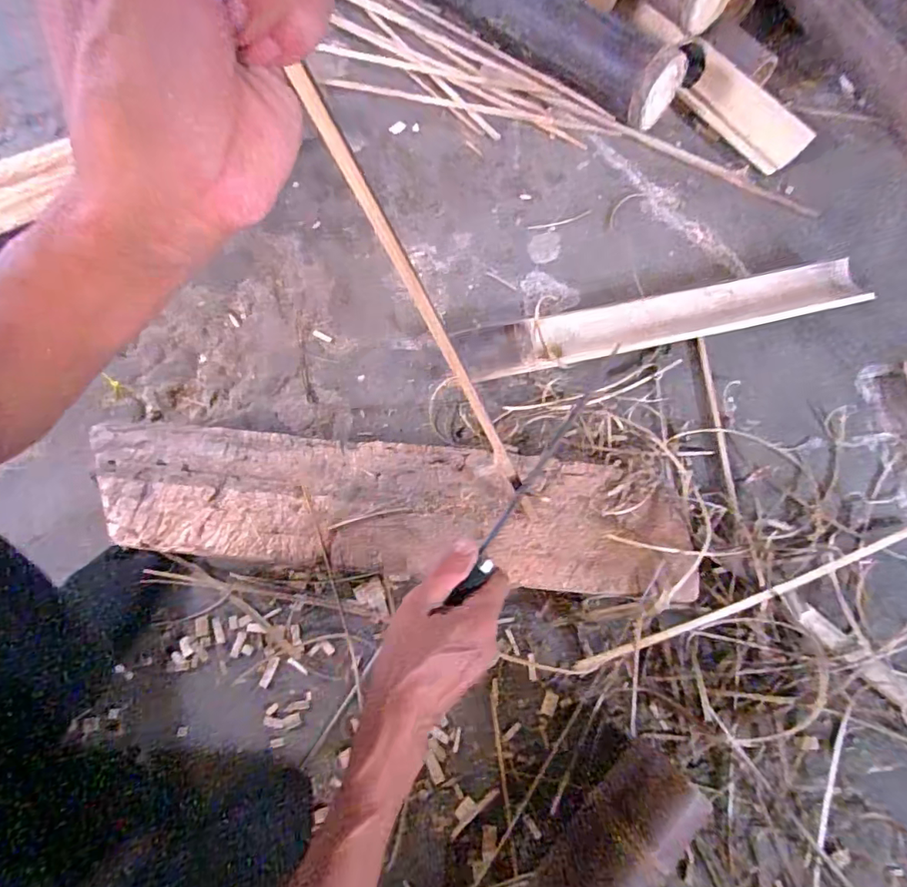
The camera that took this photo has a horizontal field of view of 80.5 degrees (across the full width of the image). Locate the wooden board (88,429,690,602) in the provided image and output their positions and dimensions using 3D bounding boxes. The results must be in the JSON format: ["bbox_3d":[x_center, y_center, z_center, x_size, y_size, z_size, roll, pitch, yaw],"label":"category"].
[{"bbox_3d":[-0.063,0.061,0.508,0.544,0.053,0.126,5,70,2],"label":"wooden board"}]

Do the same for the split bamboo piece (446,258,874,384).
[{"bbox_3d":[0.222,-0.134,0.590,0.435,0.027,0.060,-10,71,-3],"label":"split bamboo piece"}]

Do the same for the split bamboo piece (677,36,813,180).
[{"bbox_3d":[0.357,-0.417,0.674,0.054,0.053,0.182,-38,75,-12],"label":"split bamboo piece"}]

